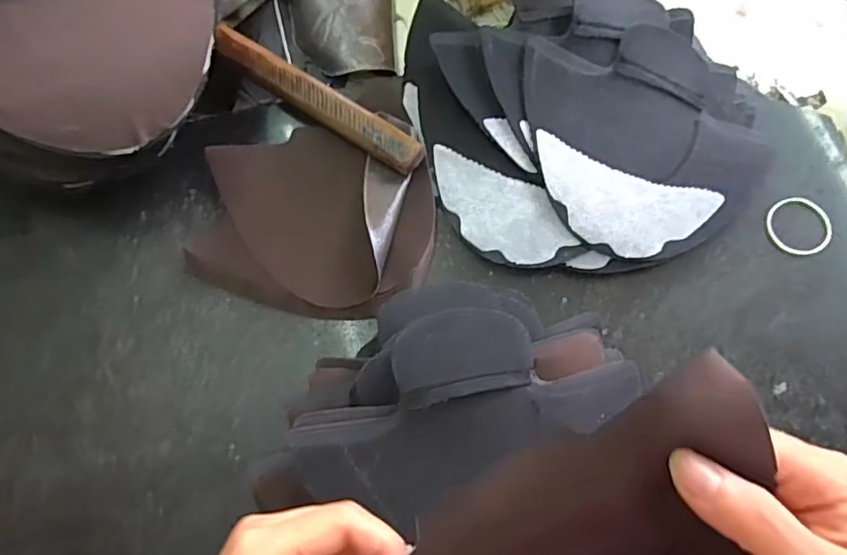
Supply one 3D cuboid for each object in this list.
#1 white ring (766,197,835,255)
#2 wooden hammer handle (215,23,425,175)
[{"bbox_3d":[0.272,-0.037,0.414,0.046,0.004,0.043,0,75,-1],"label":"white ring"},{"bbox_3d":[-0.080,-0.131,0.423,0.183,0.019,0.026,34,77,8],"label":"wooden hammer handle"}]

